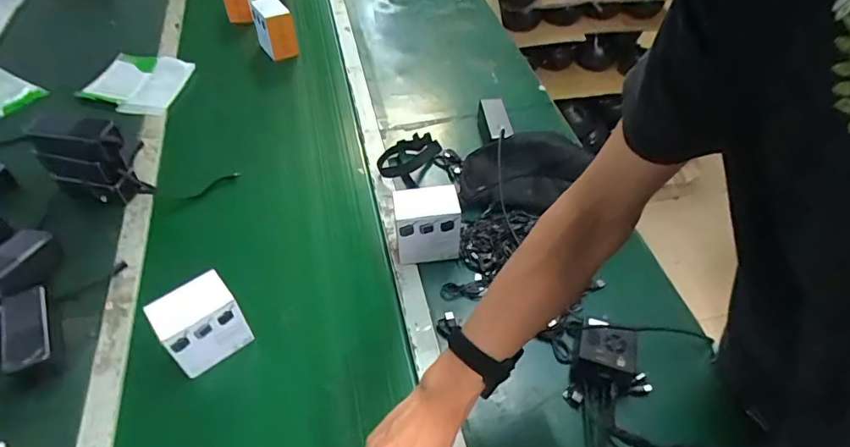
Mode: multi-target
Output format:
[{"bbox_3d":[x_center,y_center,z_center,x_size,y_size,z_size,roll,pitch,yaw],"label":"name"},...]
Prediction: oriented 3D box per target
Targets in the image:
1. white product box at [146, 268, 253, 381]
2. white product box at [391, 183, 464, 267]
[{"bbox_3d":[-0.311,0.139,0.699,0.100,0.114,0.065,-35,59,-25],"label":"white product box"},{"bbox_3d":[0.003,0.002,0.813,0.098,0.112,0.066,-5,52,-4],"label":"white product box"}]

